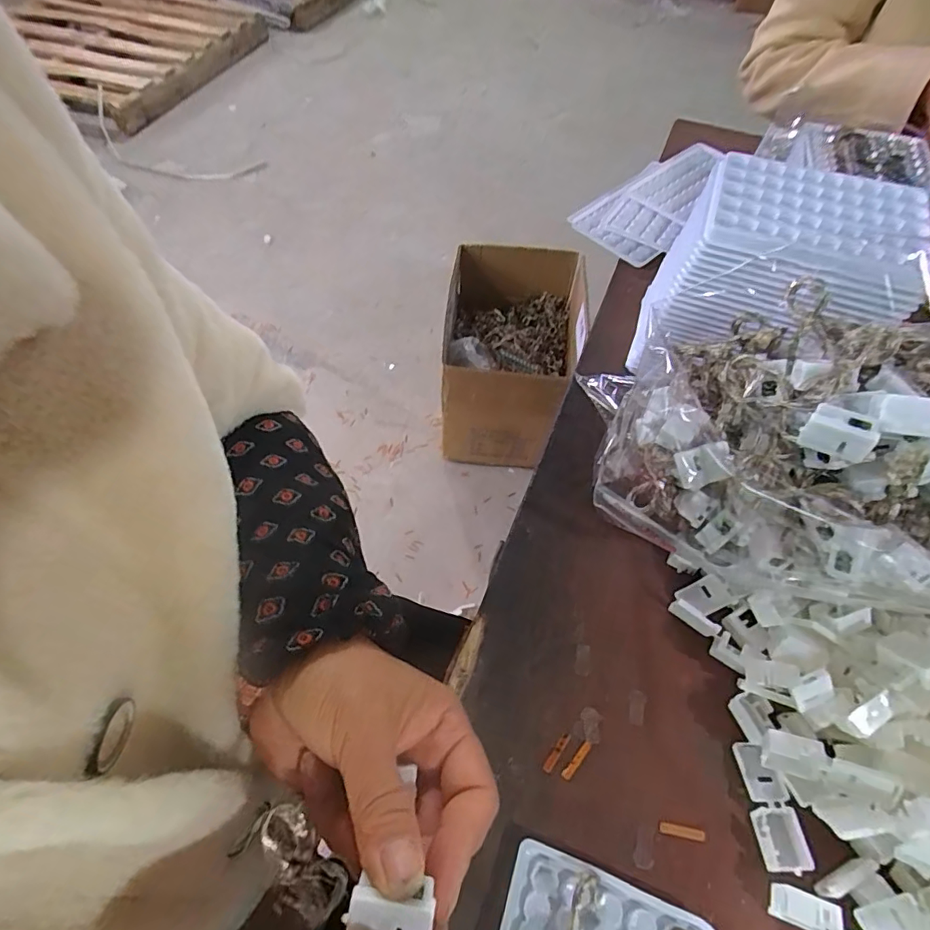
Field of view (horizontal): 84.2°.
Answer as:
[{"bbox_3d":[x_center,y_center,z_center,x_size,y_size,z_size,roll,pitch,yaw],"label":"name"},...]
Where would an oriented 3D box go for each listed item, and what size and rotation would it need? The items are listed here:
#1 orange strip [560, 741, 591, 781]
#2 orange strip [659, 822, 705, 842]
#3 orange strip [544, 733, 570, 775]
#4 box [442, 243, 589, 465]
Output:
[{"bbox_3d":[0.060,0.158,0.275,0.005,0.004,0.023,39,66,21],"label":"orange strip"},{"bbox_3d":[0.110,0.186,0.261,0.023,0.004,0.005,9,59,6],"label":"orange strip"},{"bbox_3d":[0.049,0.154,0.276,0.005,0.004,0.022,33,64,18],"label":"orange strip"},{"bbox_3d":[0.105,-0.249,1.180,0.290,0.294,0.429,8,59,5],"label":"box"}]

